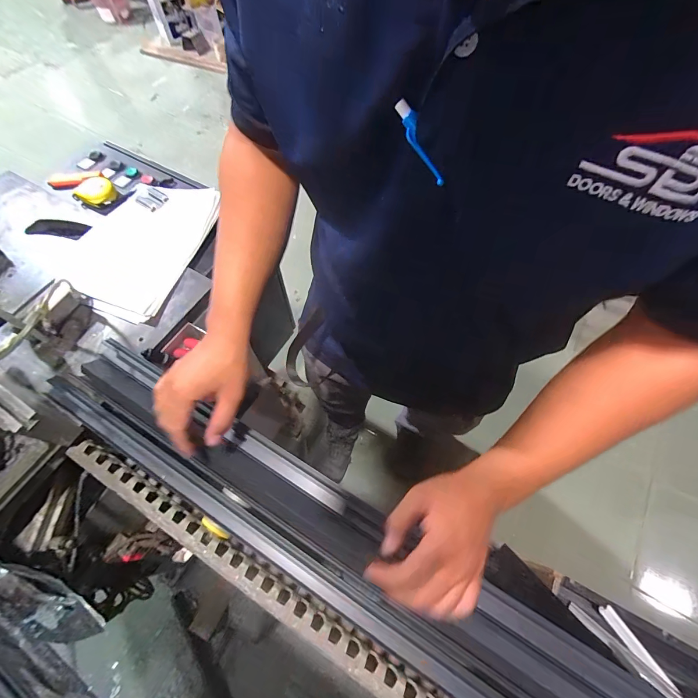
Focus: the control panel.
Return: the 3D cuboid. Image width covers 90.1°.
[{"bbox_3d":[-0.507,-0.373,0.776,0.314,0.034,0.189,29,67,14],"label":"control panel"}]

